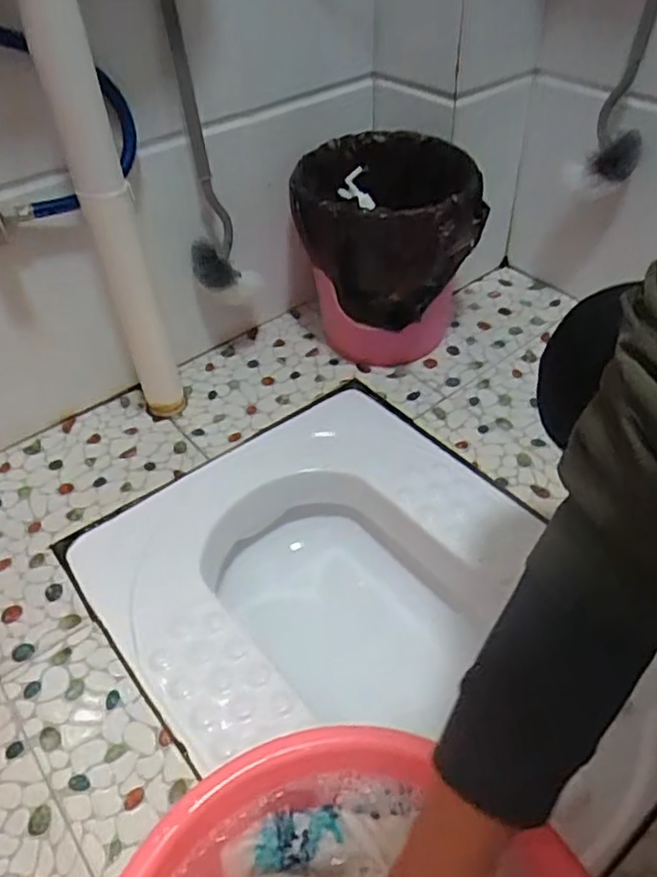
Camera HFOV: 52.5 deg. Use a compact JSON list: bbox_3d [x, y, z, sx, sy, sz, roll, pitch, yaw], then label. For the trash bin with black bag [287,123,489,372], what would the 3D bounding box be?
[{"bbox_3d":[0.080,-0.243,0.917,0.239,0.245,0.239,-2,43,0],"label":"trash bin with black bag"}]

